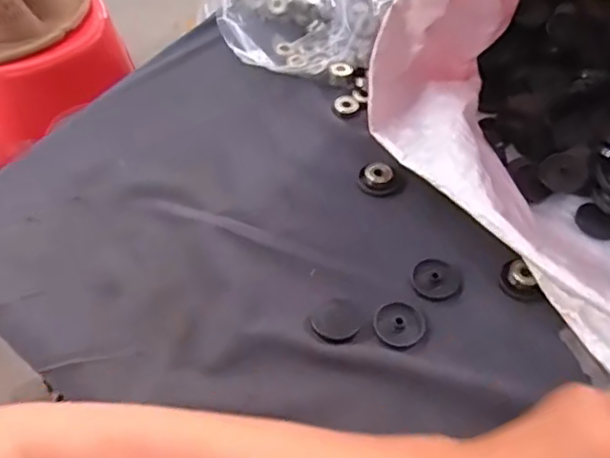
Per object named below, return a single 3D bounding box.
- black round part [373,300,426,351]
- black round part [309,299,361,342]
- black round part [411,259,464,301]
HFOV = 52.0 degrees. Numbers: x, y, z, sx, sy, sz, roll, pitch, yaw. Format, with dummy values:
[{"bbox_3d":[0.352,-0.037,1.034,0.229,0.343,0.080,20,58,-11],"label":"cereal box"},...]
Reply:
[{"bbox_3d":[0.064,0.064,0.423,0.033,0.006,0.033,0,52,0],"label":"black round part"},{"bbox_3d":[0.021,0.061,0.425,0.032,0.004,0.030,0,52,0],"label":"black round part"},{"bbox_3d":[0.095,0.035,0.449,0.033,0.010,0.031,0,52,0],"label":"black round part"}]

